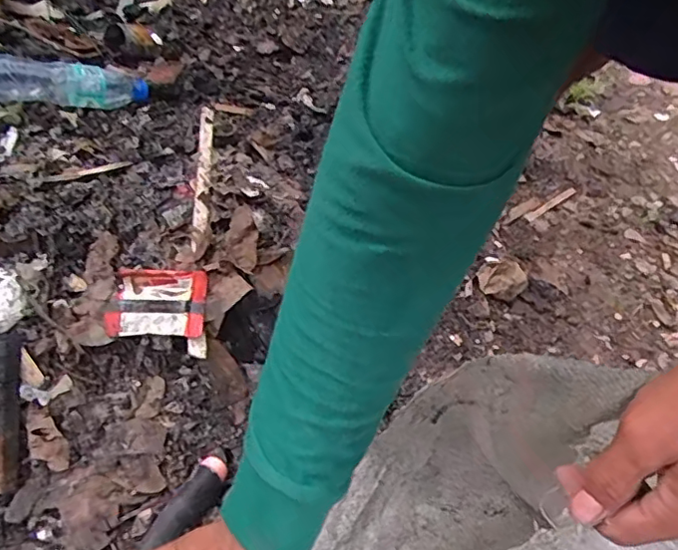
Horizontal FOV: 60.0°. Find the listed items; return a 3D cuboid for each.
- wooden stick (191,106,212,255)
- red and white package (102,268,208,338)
[{"bbox_3d":[-0.172,-0.129,0.743,0.016,0.018,0.255,-5,50,-2],"label":"wooden stick"},{"bbox_3d":[-0.185,0.029,0.594,0.103,0.016,0.067,-1,74,12],"label":"red and white package"}]

